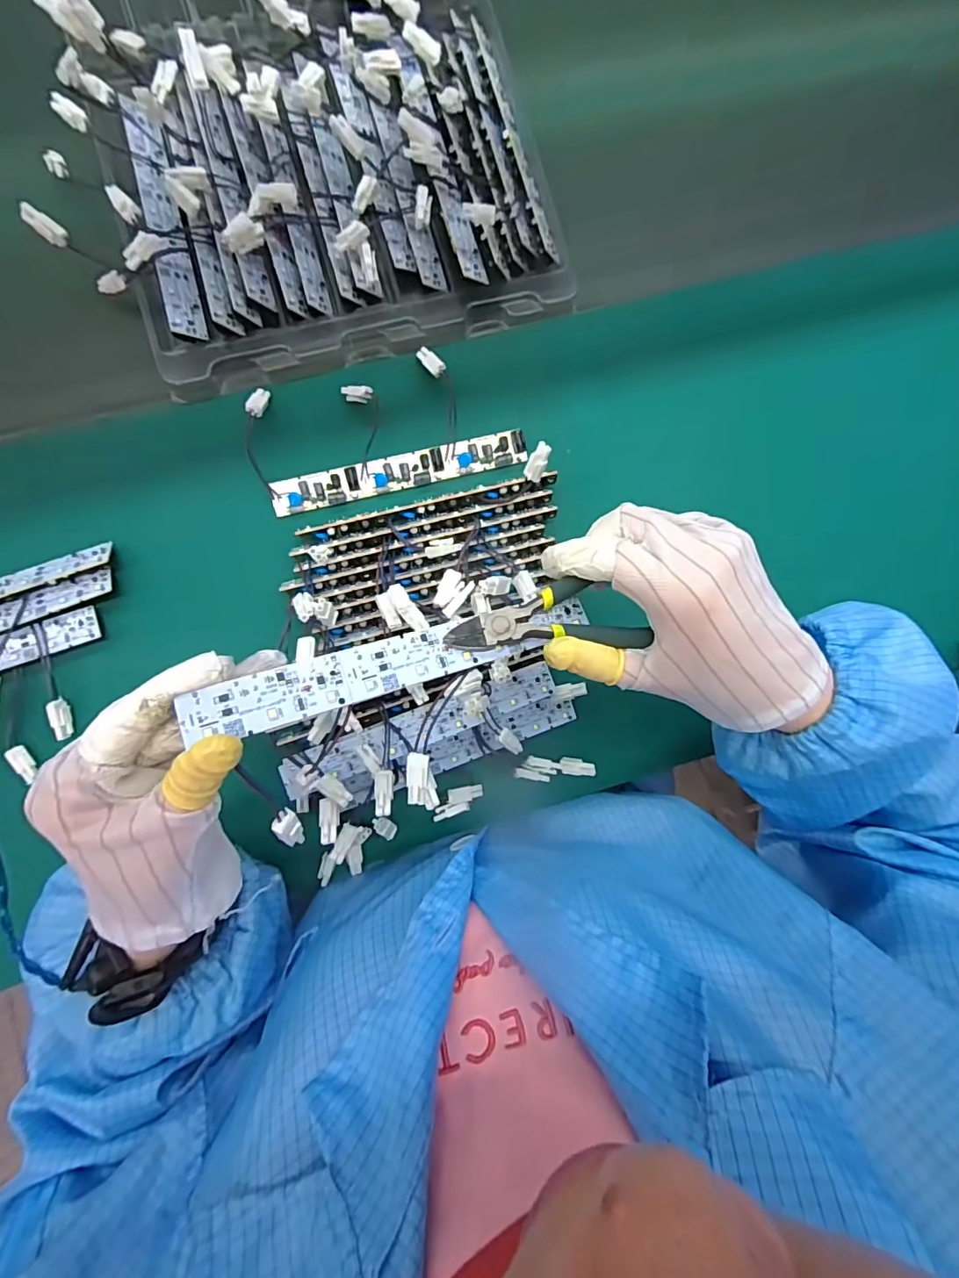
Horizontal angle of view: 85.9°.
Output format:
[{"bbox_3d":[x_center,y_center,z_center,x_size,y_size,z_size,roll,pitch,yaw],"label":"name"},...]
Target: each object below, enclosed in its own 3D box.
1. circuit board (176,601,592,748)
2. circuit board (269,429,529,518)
[{"bbox_3d":[-0.029,0.009,0.235,0.187,0.005,0.024,-15,87,-24],"label":"circuit board"},{"bbox_3d":[-0.057,-0.125,0.384,0.189,0.006,0.025,-15,108,-6],"label":"circuit board"}]

